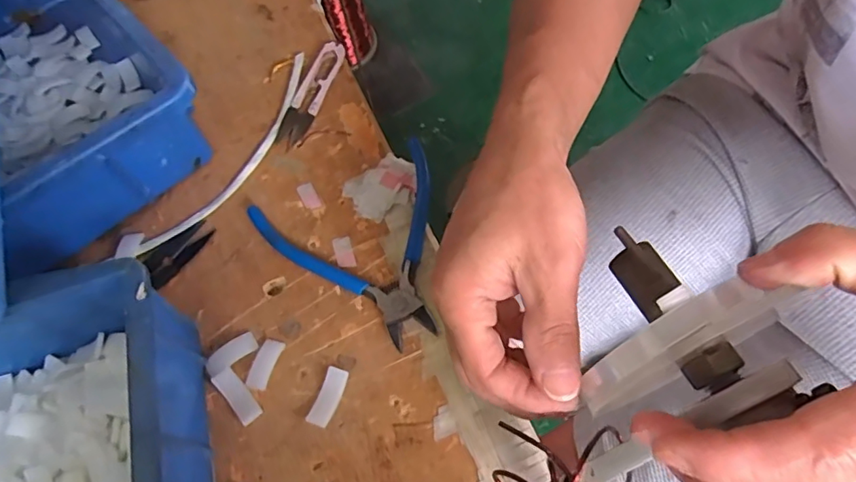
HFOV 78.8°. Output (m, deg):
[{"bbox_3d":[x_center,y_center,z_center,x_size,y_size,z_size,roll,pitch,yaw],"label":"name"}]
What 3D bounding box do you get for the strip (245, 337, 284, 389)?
[{"bbox_3d":[-0.098,0.073,0.313,0.013,0.004,0.030,15,65,13],"label":"strip"}]

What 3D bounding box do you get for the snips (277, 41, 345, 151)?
[{"bbox_3d":[-0.090,-0.115,0.400,0.019,0.016,0.095,17,62,11],"label":"snips"}]

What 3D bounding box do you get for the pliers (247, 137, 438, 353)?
[{"bbox_3d":[-0.038,0.006,0.338,0.124,0.018,0.131,-25,63,-7],"label":"pliers"}]

